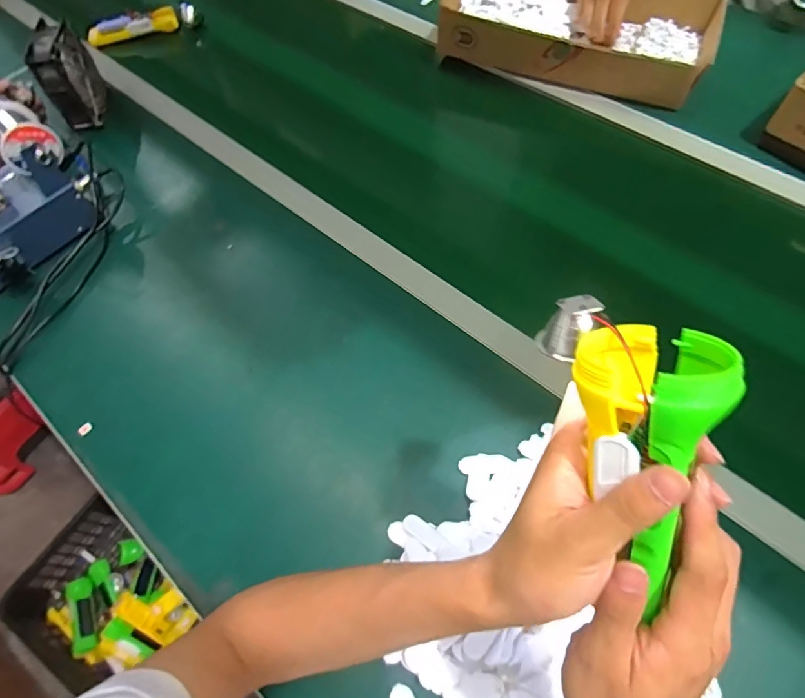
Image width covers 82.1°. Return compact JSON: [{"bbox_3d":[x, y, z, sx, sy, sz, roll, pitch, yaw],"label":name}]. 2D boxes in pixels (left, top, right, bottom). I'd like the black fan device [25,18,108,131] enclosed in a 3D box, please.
[{"bbox_3d":[-0.530,-0.436,0.736,0.050,0.117,0.120,-10,62,-2],"label":"black fan device"}]

